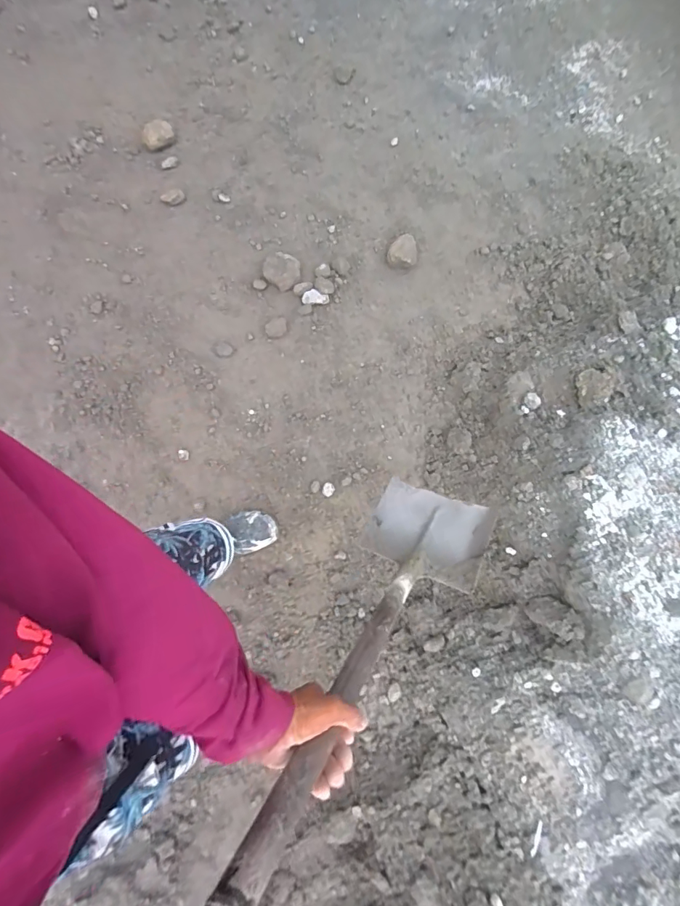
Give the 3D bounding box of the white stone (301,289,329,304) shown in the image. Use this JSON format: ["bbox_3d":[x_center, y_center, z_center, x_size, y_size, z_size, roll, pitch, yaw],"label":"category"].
[{"bbox_3d":[-0.077,-0.493,1.404,0.084,0.017,0.040,7,74,0],"label":"white stone"}]

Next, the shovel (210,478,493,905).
[{"bbox_3d":[0.036,0.256,0.594,0.210,0.925,0.119,40,117,9],"label":"shovel"}]

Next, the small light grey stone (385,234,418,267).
[{"bbox_3d":[0.203,-0.656,1.439,0.105,0.054,0.118,4,76,-1],"label":"small light grey stone"}]

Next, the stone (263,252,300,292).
[{"bbox_3d":[-0.185,-0.579,1.417,0.112,0.034,0.113,0,76,-2],"label":"stone"}]

